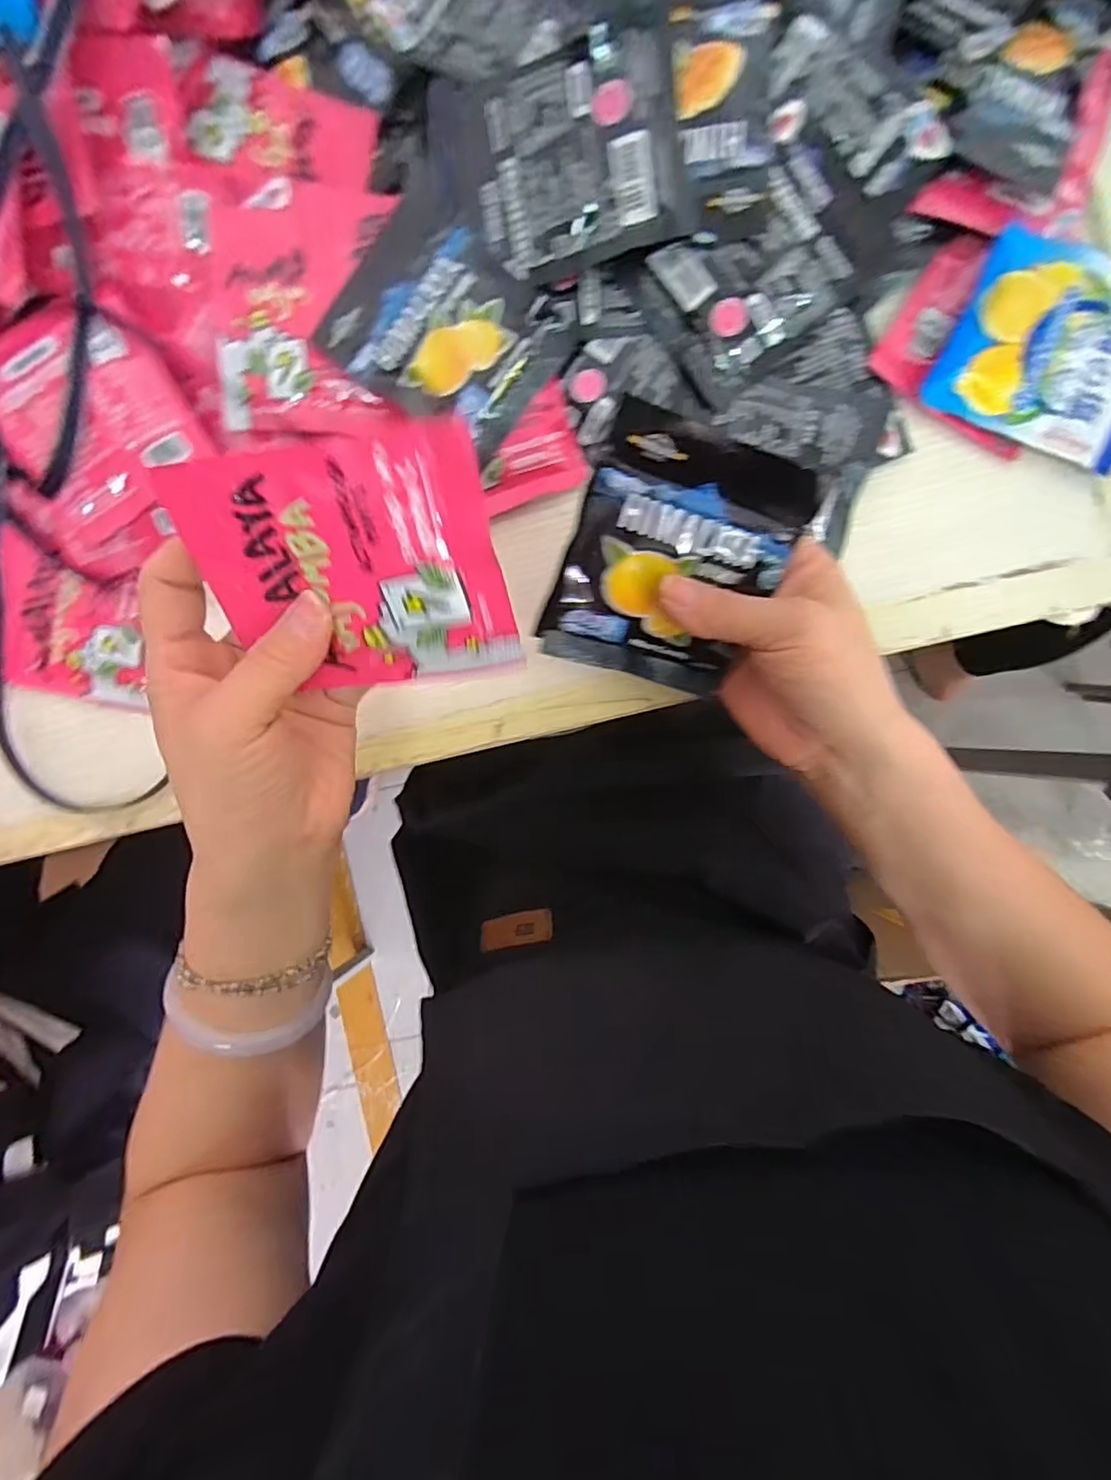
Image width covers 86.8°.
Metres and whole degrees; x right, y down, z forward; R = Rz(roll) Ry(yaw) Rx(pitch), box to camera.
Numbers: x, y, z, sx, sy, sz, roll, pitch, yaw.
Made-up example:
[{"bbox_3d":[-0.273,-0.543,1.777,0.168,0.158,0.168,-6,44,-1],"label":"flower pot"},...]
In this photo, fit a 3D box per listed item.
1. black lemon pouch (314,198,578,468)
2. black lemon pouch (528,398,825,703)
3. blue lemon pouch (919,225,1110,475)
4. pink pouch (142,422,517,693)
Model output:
[{"bbox_3d":[-0.055,-0.206,0.295,0.105,0.016,0.085,37,92,2],"label":"black lemon pouch"},{"bbox_3d":[0.051,-0.074,0.252,0.091,0.016,0.104,13,124,-15],"label":"black lemon pouch"},{"bbox_3d":[0.244,-0.190,0.284,0.100,0.007,0.089,25,91,2],"label":"blue lemon pouch"},{"bbox_3d":[-0.069,-0.056,0.205,0.103,0.007,0.088,-4,130,9],"label":"pink pouch"}]

